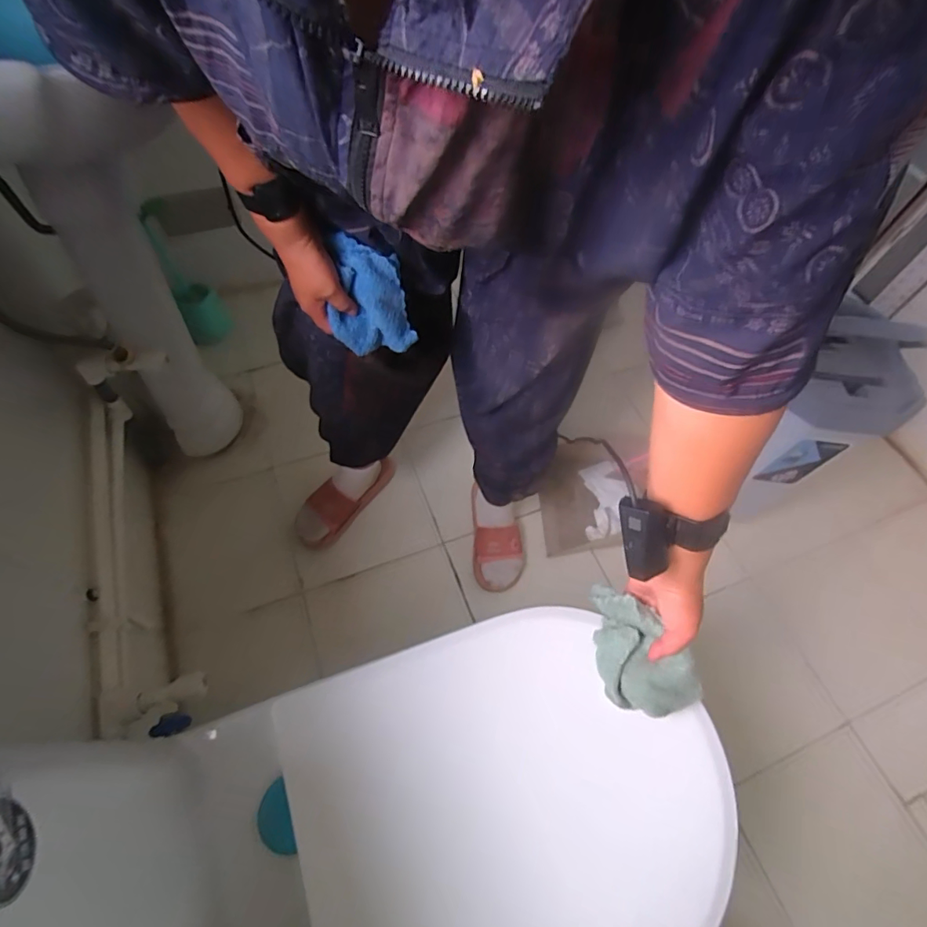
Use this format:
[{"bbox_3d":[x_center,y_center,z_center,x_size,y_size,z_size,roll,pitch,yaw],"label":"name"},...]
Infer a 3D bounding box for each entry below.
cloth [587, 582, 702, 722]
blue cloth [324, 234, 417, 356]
[{"bbox_3d":[0.174,0.199,0.517,0.077,0.070,0.135,-30,65,-21],"label":"cloth"},{"bbox_3d":[-0.118,-0.200,0.598,0.095,0.143,0.021,-20,34,-8],"label":"blue cloth"}]

